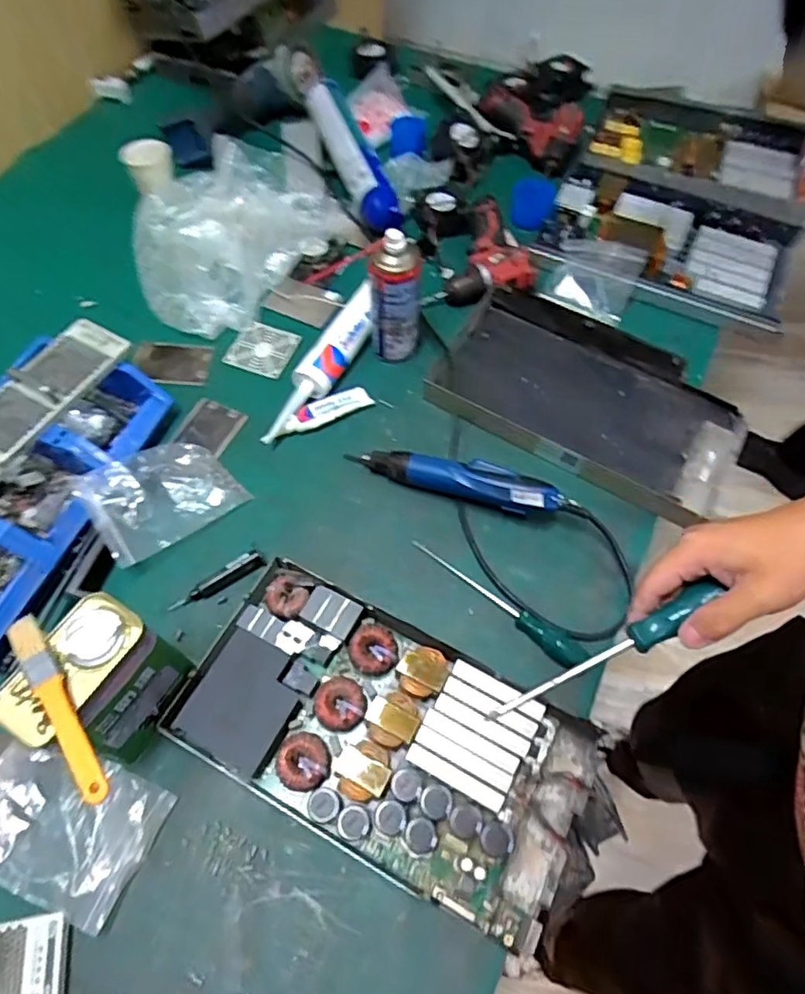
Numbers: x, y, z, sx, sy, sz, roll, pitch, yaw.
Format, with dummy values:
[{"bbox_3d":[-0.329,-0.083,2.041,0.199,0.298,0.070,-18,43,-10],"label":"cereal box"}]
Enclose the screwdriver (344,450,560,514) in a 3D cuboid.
[{"bbox_3d":[0.058,-0.023,0.726,0.263,0.052,0.042,16,62,8],"label":"screwdriver"}]

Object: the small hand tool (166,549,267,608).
[{"bbox_3d":[-0.210,0.096,0.676,0.110,0.009,0.024,-33,66,-17],"label":"small hand tool"}]

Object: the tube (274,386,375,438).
[{"bbox_3d":[-0.104,-0.114,0.786,0.131,0.011,0.033,-25,64,-14],"label":"tube"}]

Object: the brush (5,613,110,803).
[{"bbox_3d":[-0.261,0.157,0.448,0.022,0.010,0.156,-33,66,-17],"label":"brush"}]

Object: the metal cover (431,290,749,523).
[{"bbox_3d":[0.250,-0.134,0.796,0.390,0.050,0.222,29,64,15],"label":"metal cover"}]

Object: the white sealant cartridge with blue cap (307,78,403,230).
[{"bbox_3d":[-0.092,-0.577,0.984,0.059,0.073,0.334,-20,63,-11],"label":"white sealant cartridge with blue cap"}]

